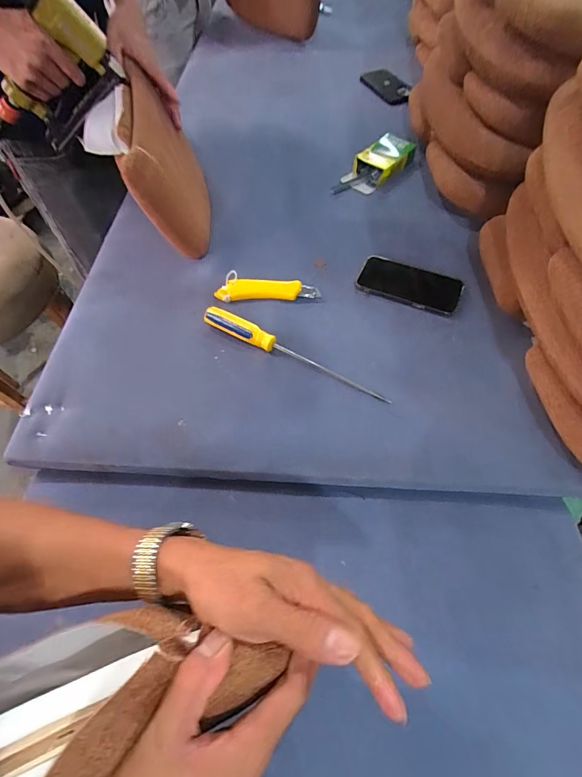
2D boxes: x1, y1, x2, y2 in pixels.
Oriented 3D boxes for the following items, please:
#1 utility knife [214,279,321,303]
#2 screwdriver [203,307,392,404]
[{"bbox_3d":[-0.038,-0.156,0.578,0.161,0.017,0.033,-2,61,1],"label":"utility knife"},{"bbox_3d":[0.002,-0.050,0.512,0.286,0.023,0.023,24,64,14],"label":"screwdriver"}]

